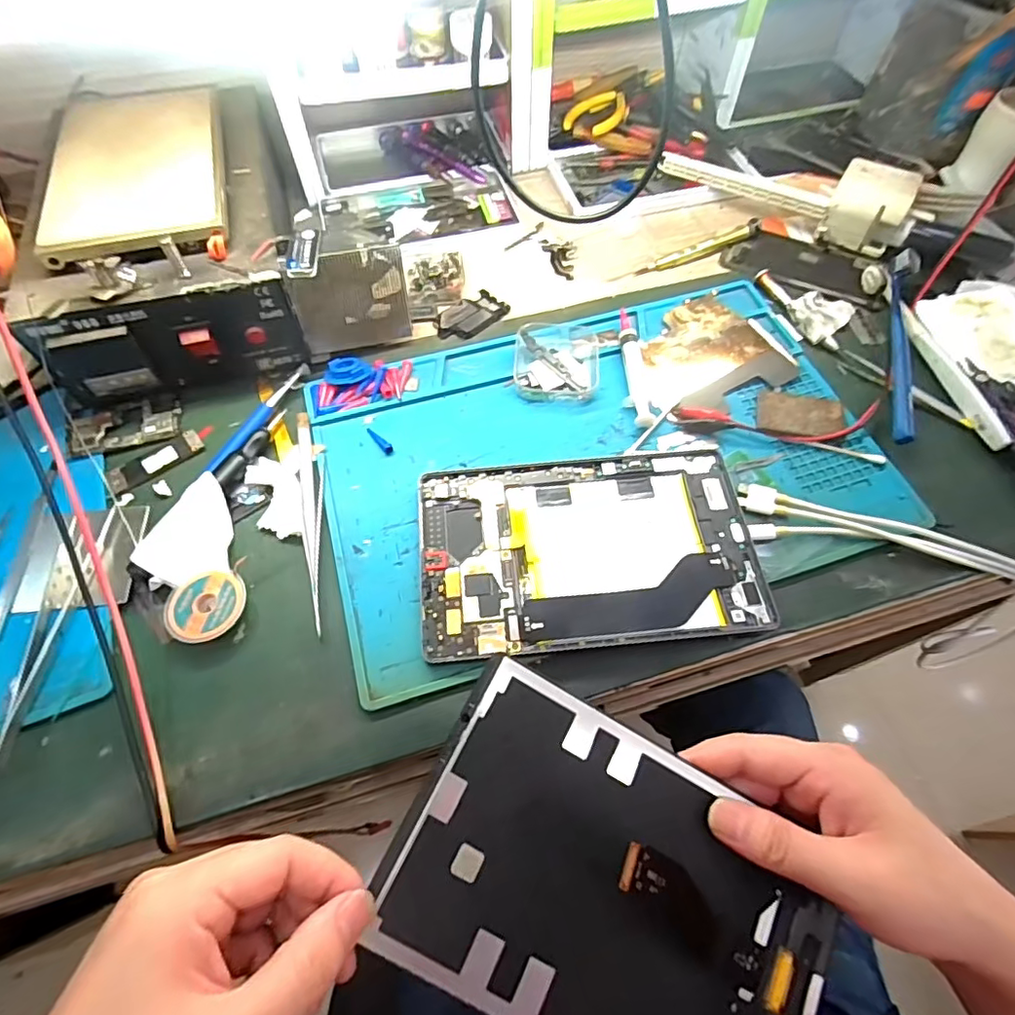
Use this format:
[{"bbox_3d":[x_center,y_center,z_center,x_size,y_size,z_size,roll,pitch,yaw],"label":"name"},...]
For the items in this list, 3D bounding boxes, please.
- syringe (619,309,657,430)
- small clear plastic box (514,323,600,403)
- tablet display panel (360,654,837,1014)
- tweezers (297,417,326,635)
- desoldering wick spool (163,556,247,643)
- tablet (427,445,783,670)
[{"bbox_3d":[0.095,-0.108,0.421,0.018,0.012,0.109,-2,62,-2],"label":"syringe"},{"bbox_3d":[0.037,-0.114,0.426,0.061,0.015,0.072,3,62,1],"label":"small clear plastic box"},{"bbox_3d":[0.051,0.168,0.243,0.199,0.005,0.121,31,69,-2],"label":"tablet display panel"},{"bbox_3d":[-0.127,0.004,0.364,0.016,0.008,0.157,-10,63,-6],"label":"tweezers"},{"bbox_3d":[-0.179,0.059,0.333,0.045,0.012,0.042,0,62,-1],"label":"desoldering wick spool"},{"bbox_3d":[0.049,0.025,0.352,0.204,0.012,0.126,-5,62,-3],"label":"tablet"}]

